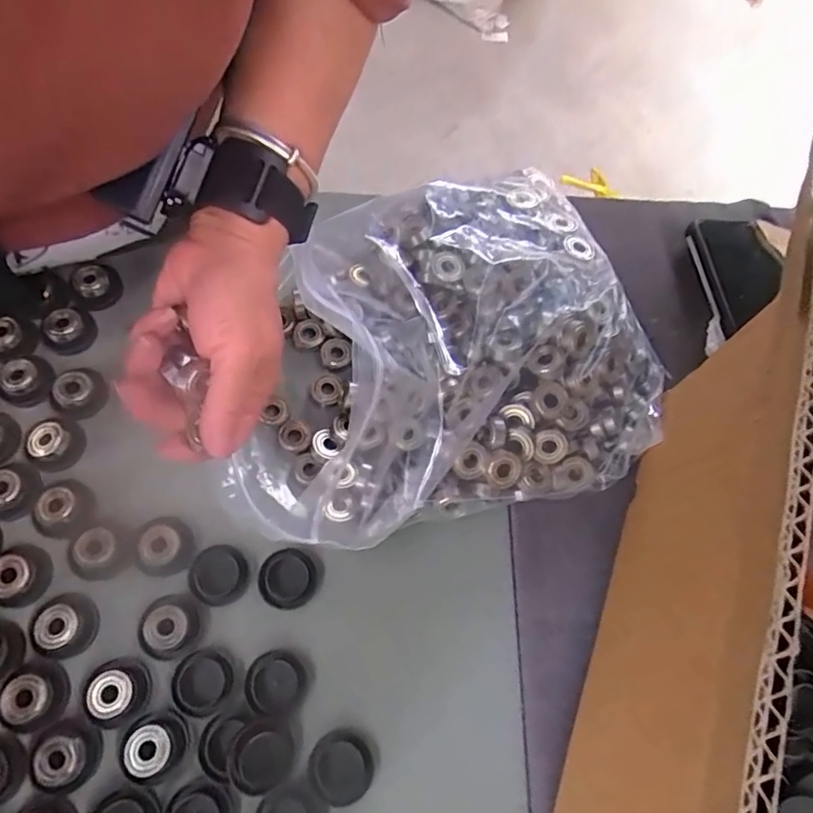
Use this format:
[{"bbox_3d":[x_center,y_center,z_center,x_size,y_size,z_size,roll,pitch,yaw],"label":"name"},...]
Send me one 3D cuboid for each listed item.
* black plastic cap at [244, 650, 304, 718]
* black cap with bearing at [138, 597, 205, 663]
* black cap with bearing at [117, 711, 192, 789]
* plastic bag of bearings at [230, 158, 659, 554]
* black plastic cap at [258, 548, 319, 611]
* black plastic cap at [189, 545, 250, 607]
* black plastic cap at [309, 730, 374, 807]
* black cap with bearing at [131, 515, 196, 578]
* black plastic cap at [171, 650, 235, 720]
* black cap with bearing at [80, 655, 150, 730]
[{"bbox_3d":[-0.070,0.146,0.294,0.030,0.007,0.029,2,68,-5],"label":"black plastic cap"},{"bbox_3d":[-0.128,0.118,0.297,0.033,0.014,0.030,2,68,-5],"label":"black cap with bearing"},{"bbox_3d":[-0.127,0.169,0.275,0.031,0.013,0.030,2,68,-5],"label":"black cap with bearing"},{"bbox_3d":[0.019,-0.038,0.345,0.263,0.075,0.208,-13,69,-9],"label":"plastic bag of bearings"},{"bbox_3d":[-0.067,0.098,0.314,0.031,0.008,0.031,2,68,-5],"label":"black plastic cap"},{"bbox_3d":[-0.105,0.095,0.313,0.031,0.005,0.032,2,68,-5],"label":"black plastic cap"},{"bbox_3d":[-0.033,0.184,0.284,0.031,0.008,0.030,2,68,-5],"label":"black plastic cap"},{"bbox_3d":[-0.139,0.079,0.312,0.034,0.013,0.030,0,68,-5],"label":"black cap with bearing"},{"bbox_3d":[-0.106,0.145,0.291,0.031,0.006,0.030,2,68,-5],"label":"black plastic cap"},{"bbox_3d":[-0.147,0.145,0.284,0.027,0.014,0.031,-15,70,-11],"label":"black cap with bearing"}]

